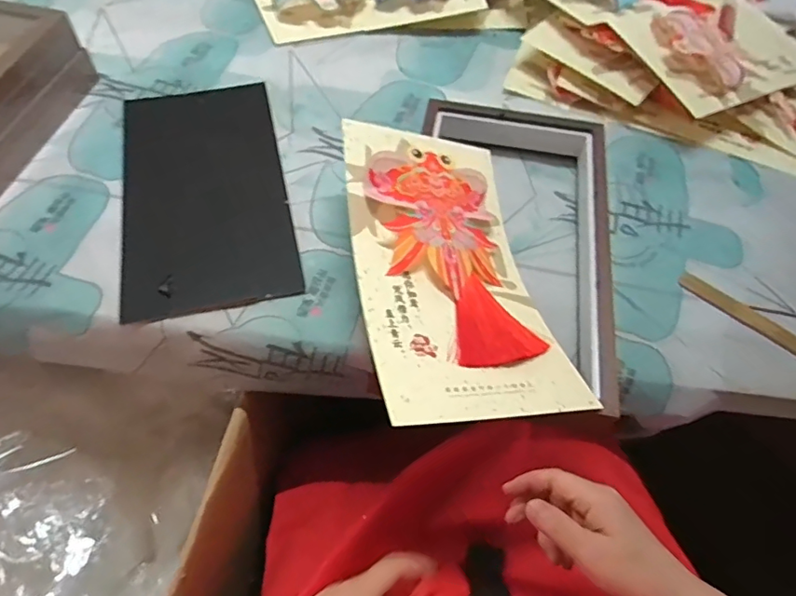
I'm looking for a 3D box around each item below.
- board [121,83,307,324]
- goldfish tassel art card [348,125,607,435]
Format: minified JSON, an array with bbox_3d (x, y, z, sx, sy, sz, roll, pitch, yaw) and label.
[{"bbox_3d":[-0.209,-0.123,0.589,0.167,0.009,0.321,-11,58,-10],"label":"board"},{"bbox_3d":[0.053,-0.035,0.490,0.184,0.035,0.311,2,55,-21],"label":"goldfish tassel art card"}]

